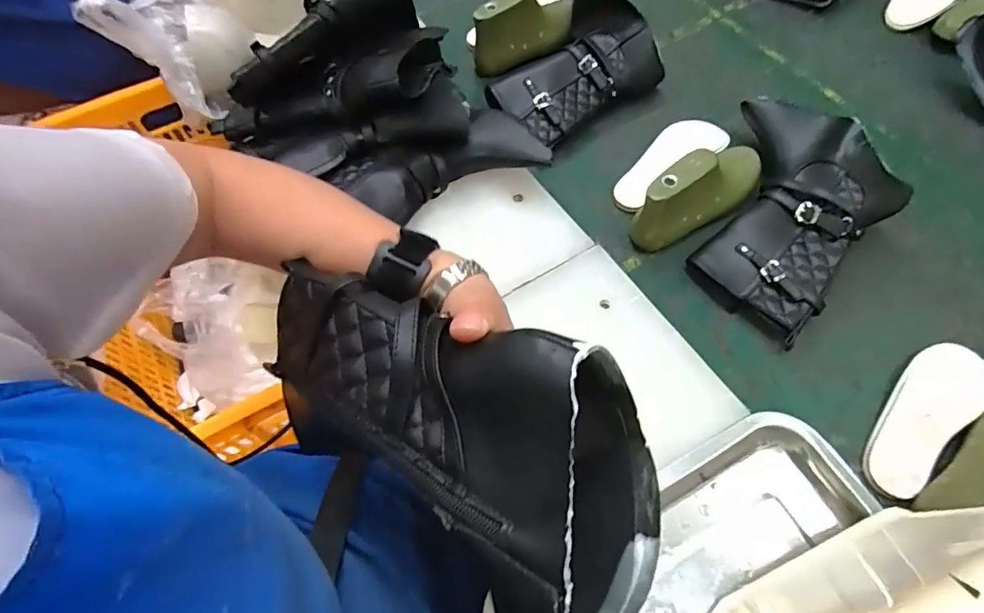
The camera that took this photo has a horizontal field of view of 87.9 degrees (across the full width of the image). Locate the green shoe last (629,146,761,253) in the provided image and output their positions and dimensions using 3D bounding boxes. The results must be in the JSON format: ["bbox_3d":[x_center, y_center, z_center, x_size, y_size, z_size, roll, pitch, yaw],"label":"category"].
[{"bbox_3d":[0.219,-0.120,0.539,0.186,0.090,0.047,-31,66,-14],"label":"green shoe last"}]

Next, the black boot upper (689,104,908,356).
[{"bbox_3d":[0.294,-0.105,0.529,0.184,0.087,0.220,39,70,20],"label":"black boot upper"}]

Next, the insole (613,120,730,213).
[{"bbox_3d":[0.204,-0.172,0.596,0.166,0.011,0.058,-36,74,-12],"label":"insole"}]

